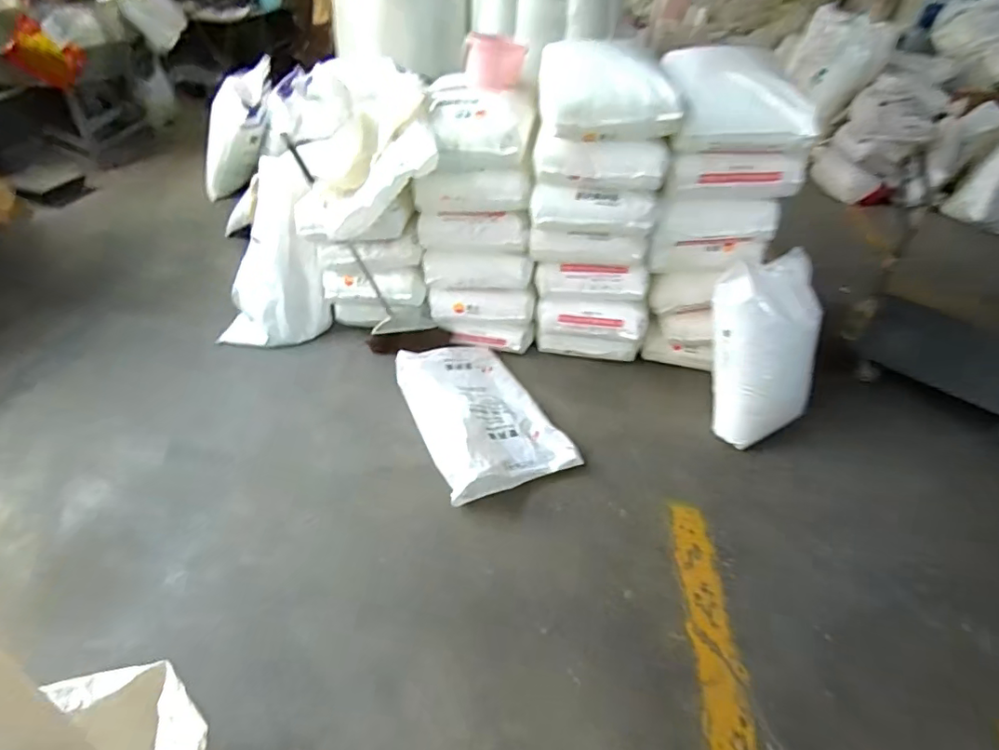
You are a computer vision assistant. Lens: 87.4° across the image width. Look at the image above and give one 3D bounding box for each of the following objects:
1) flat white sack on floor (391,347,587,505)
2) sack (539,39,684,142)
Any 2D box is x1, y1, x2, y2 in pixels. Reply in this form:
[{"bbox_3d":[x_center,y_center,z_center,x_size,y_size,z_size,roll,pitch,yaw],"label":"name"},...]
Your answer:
[{"bbox_3d":[-0.064,0.104,1.803,0.418,0.145,0.624,-17,44,-20],"label":"flat white sack on floor"},{"bbox_3d":[0.328,-0.897,1.623,0.384,0.181,0.433,2,41,0],"label":"sack"}]

